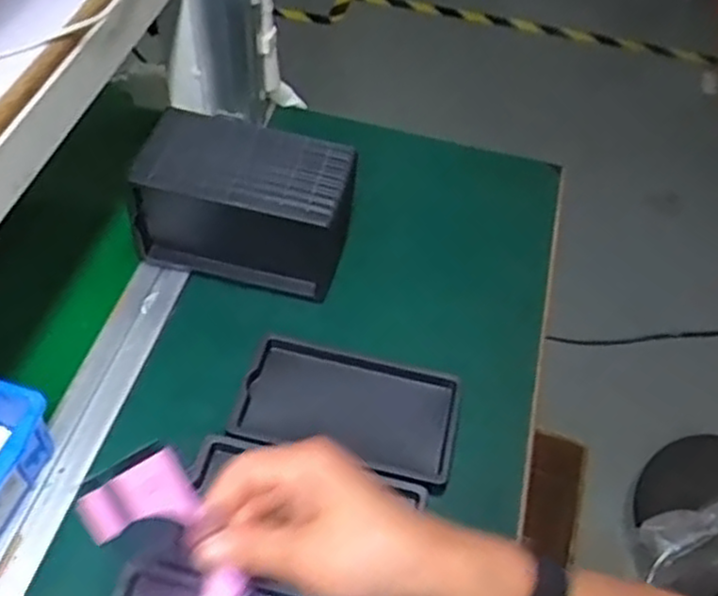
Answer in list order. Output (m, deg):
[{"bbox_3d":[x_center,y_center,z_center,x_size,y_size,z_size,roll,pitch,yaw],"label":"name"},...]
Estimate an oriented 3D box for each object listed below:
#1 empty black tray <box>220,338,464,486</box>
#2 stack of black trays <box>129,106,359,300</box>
[{"bbox_3d":[-0.010,0.079,0.559,0.155,0.019,0.092,11,52,2],"label":"empty black tray"},{"bbox_3d":[-0.089,-0.075,0.610,0.166,0.099,0.089,12,52,3],"label":"stack of black trays"}]

